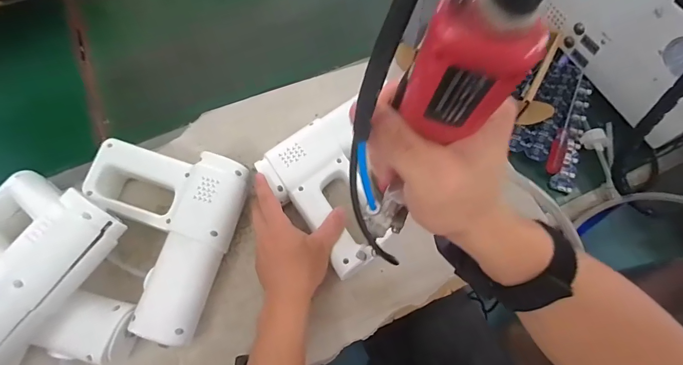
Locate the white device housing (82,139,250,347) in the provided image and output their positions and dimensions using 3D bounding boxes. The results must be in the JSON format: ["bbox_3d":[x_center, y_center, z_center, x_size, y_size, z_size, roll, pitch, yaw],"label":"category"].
[{"bbox_3d":[-0.223,0.063,0.431,0.183,0.068,0.208,12,68,7],"label":"white device housing"}]

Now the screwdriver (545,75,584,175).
[{"bbox_3d":[0.307,-0.086,0.494,0.016,0.014,0.162,22,69,10],"label":"screwdriver"}]

